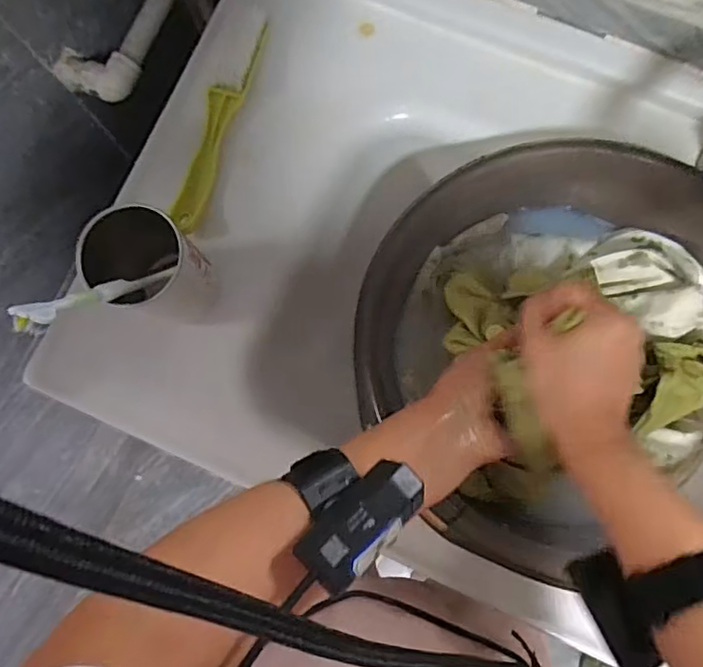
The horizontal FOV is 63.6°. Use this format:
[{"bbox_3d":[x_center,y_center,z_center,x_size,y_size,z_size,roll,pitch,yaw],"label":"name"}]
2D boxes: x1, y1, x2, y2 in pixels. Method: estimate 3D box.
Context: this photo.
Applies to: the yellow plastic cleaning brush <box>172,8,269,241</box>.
[{"bbox_3d":[-0.125,-0.203,0.535,0.034,0.016,0.223,18,83,4],"label":"yellow plastic cleaning brush"}]

